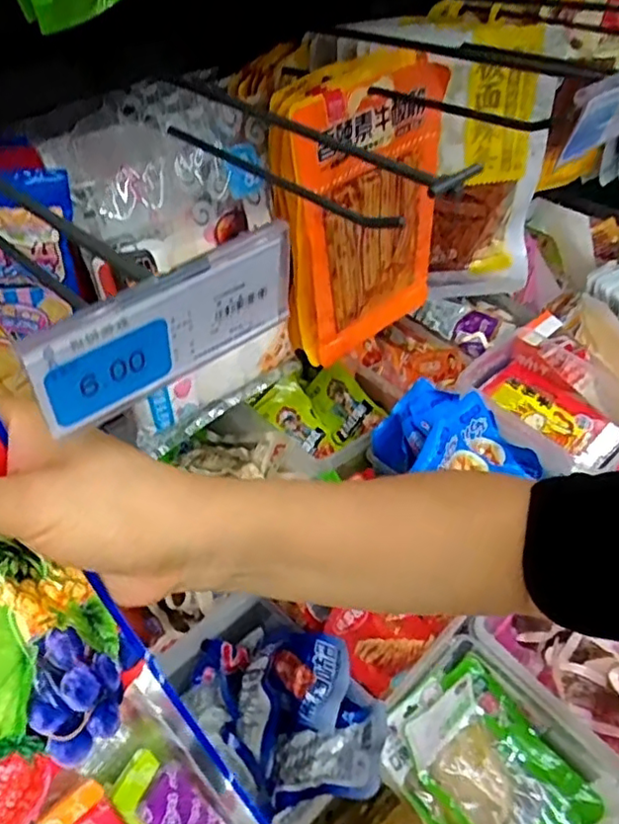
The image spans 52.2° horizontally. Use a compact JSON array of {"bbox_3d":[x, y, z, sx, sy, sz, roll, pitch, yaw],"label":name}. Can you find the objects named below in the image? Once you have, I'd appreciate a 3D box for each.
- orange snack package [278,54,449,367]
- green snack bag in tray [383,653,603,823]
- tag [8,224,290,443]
[{"bbox_3d":[0.053,-0.166,0.553,0.149,0.236,0.037,-35,51,-23],"label":"orange snack package"},{"bbox_3d":[0.159,0.319,0.560,0.138,0.027,0.173,-27,64,-38],"label":"green snack bag in tray"},{"bbox_3d":[-0.045,-0.030,0.216,0.098,0.044,0.004,-34,56,-28],"label":"tag"}]

